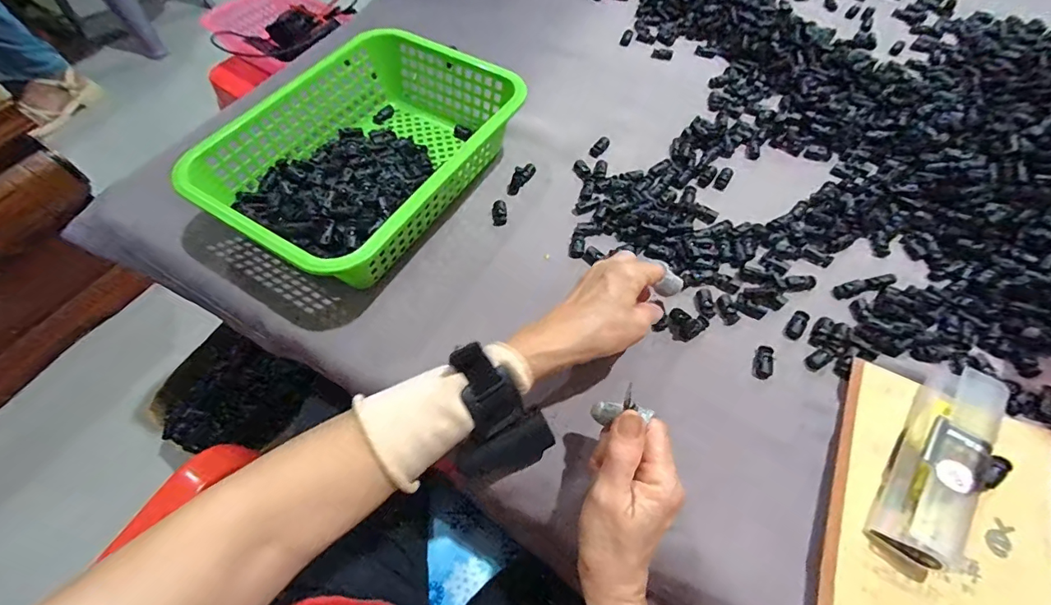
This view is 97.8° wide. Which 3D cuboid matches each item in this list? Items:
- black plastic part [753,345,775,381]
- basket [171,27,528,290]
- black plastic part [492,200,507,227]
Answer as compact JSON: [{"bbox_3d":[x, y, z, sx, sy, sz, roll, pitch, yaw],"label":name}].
[{"bbox_3d":[0.211,0.053,0.406,0.015,0.005,0.031,18,61,11],"label":"black plastic part"},{"bbox_3d":[-0.159,-0.149,0.479,0.217,0.084,0.297,28,63,16],"label":"basket"},{"bbox_3d":[-0.028,-0.096,0.489,0.015,0.010,0.029,-6,59,-4],"label":"black plastic part"}]

